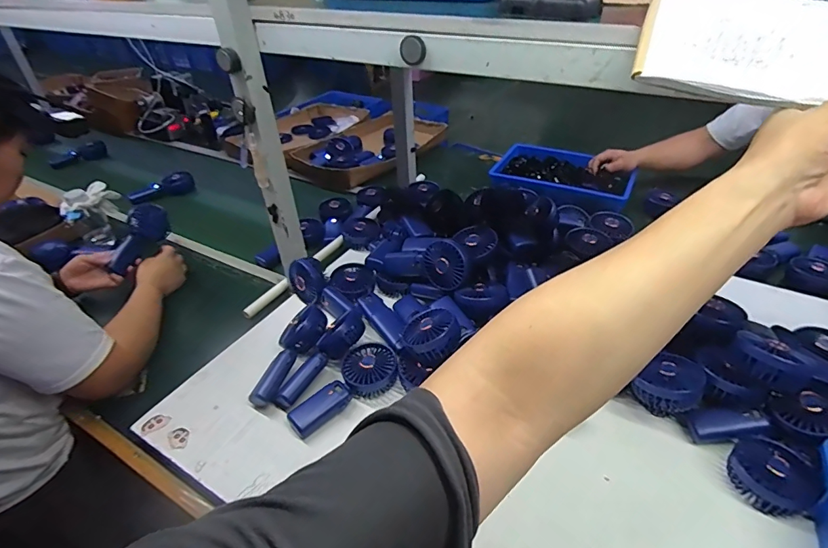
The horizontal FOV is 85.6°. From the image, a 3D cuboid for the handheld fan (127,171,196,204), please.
[{"bbox_3d":[-0.774,-0.261,1.372,0.191,0.053,0.063,-32,46,-32],"label":"handheld fan"}]

